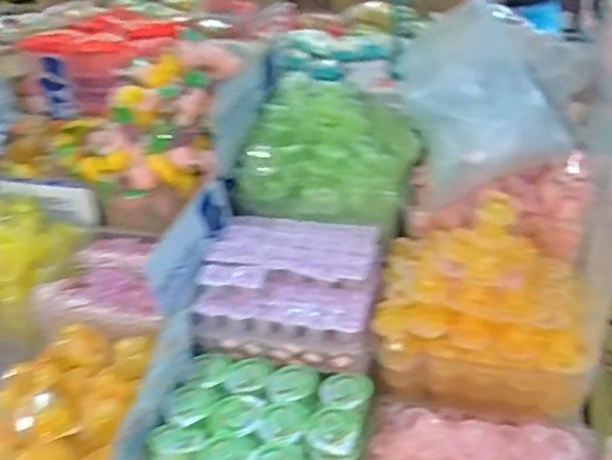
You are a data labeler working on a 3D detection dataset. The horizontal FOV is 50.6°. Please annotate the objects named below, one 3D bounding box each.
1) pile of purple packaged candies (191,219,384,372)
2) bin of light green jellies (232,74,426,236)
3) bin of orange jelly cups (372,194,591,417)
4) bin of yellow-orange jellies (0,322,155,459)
[{"bbox_3d":[-0.022,0.089,1.043,0.275,0.094,0.244,3,33,12],"label":"pile of purple packaged candies"},{"bbox_3d":[0.042,-0.144,1.149,0.292,0.173,0.236,8,35,19],"label":"bin of light green jellies"},{"bbox_3d":[0.257,0.087,0.950,0.295,0.210,0.243,7,34,18],"label":"bin of orange jelly cups"},{"bbox_3d":[-0.351,0.296,0.979,0.292,0.191,0.241,7,34,18],"label":"bin of yellow-orange jellies"}]

